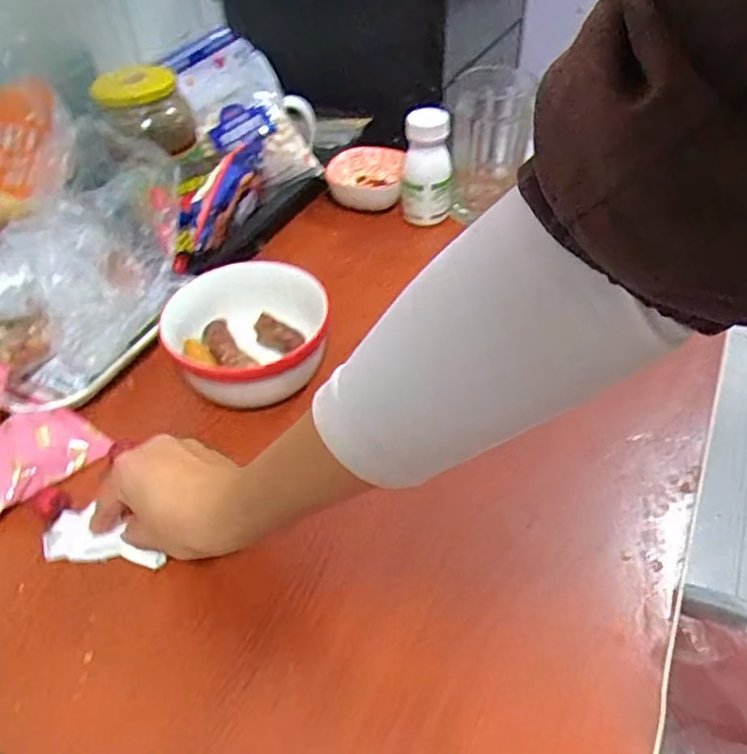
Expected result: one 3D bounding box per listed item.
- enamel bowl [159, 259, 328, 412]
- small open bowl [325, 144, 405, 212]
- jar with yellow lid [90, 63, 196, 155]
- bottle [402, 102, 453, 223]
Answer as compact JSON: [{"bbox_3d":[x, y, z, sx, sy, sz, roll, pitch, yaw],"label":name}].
[{"bbox_3d":[-0.099,-0.027,0.475,0.111,0.058,0.122,0,48,0],"label":"enamel bowl"},{"bbox_3d":[-0.010,-0.213,0.673,0.079,0.037,0.084,-1,46,1],"label":"small open bowl"},{"bbox_3d":[-0.195,-0.230,0.531,0.071,0.055,0.065,-1,46,1],"label":"jar with yellow lid"},{"bbox_3d":[0.054,-0.207,0.614,0.049,0.102,0.041,3,46,5],"label":"bottle"}]

